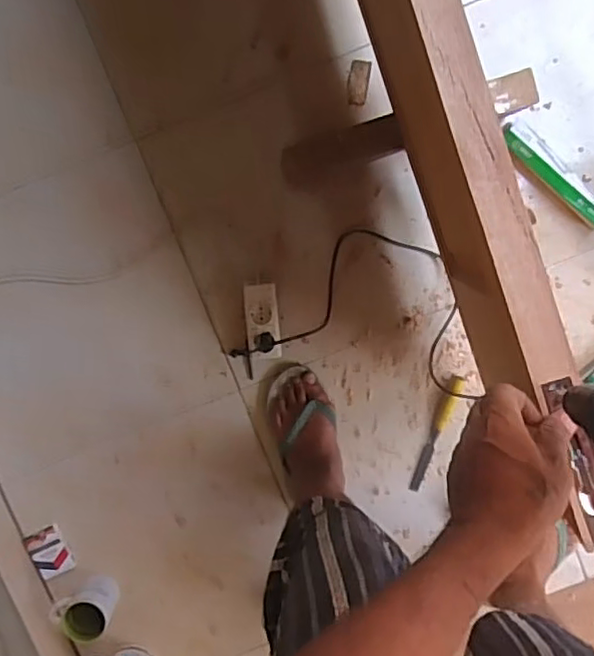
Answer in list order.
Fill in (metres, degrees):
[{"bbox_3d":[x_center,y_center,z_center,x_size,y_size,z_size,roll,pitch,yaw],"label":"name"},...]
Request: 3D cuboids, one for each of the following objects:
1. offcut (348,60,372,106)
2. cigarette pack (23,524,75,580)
[{"bbox_3d":[0.111,-0.439,1.104,0.035,0.010,0.076,10,96,-3],"label":"offcut"},{"bbox_3d":[-0.472,0.431,1.184,0.064,0.024,0.097,-23,97,1],"label":"cigarette pack"}]

